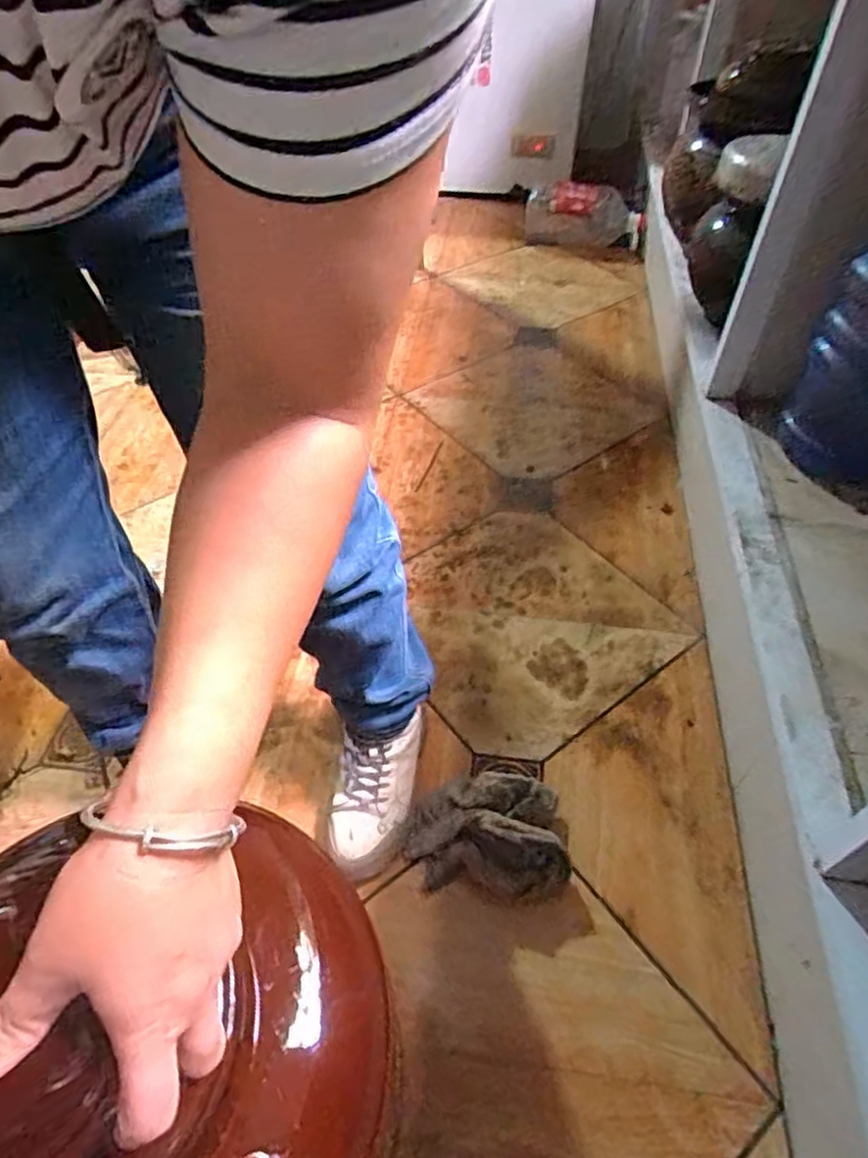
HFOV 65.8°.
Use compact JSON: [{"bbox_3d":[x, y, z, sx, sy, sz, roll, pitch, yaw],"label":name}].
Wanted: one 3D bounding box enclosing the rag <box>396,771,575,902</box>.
[{"bbox_3d":[0.068,0.330,0.875,0.213,0.087,0.159,7,49,7],"label":"rag"}]

